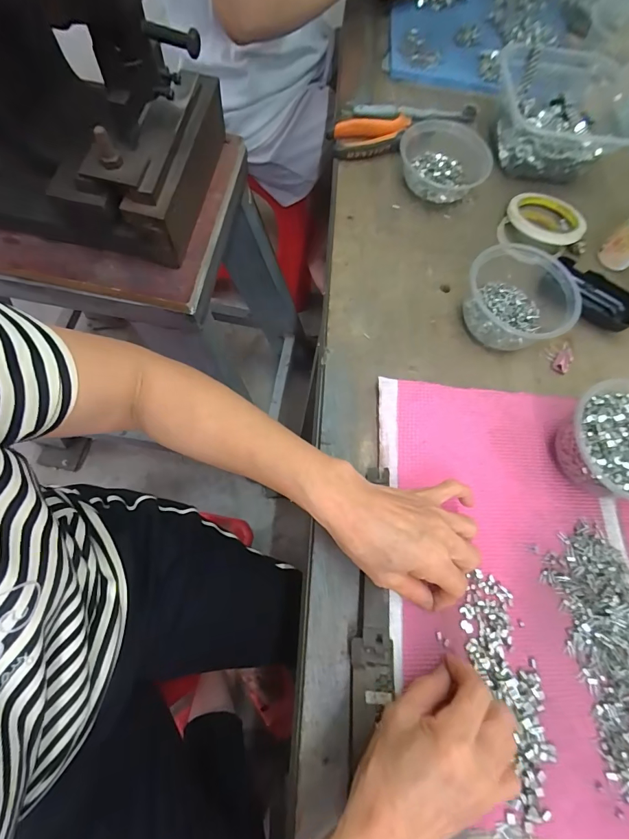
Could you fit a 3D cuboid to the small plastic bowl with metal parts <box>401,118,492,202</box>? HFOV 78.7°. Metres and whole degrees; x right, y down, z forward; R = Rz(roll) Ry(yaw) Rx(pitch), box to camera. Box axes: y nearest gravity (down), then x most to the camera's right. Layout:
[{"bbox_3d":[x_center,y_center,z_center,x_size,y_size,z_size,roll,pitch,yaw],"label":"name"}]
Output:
[{"bbox_3d":[0.171,-0.339,0.496,0.111,0.048,0.114,2,70,-6],"label":"small plastic bowl with metal parts"}]

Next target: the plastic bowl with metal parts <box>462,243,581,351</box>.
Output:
[{"bbox_3d":[0.238,-0.139,0.424,0.133,0.051,0.114,-27,75,-14],"label":"plastic bowl with metal parts"}]

